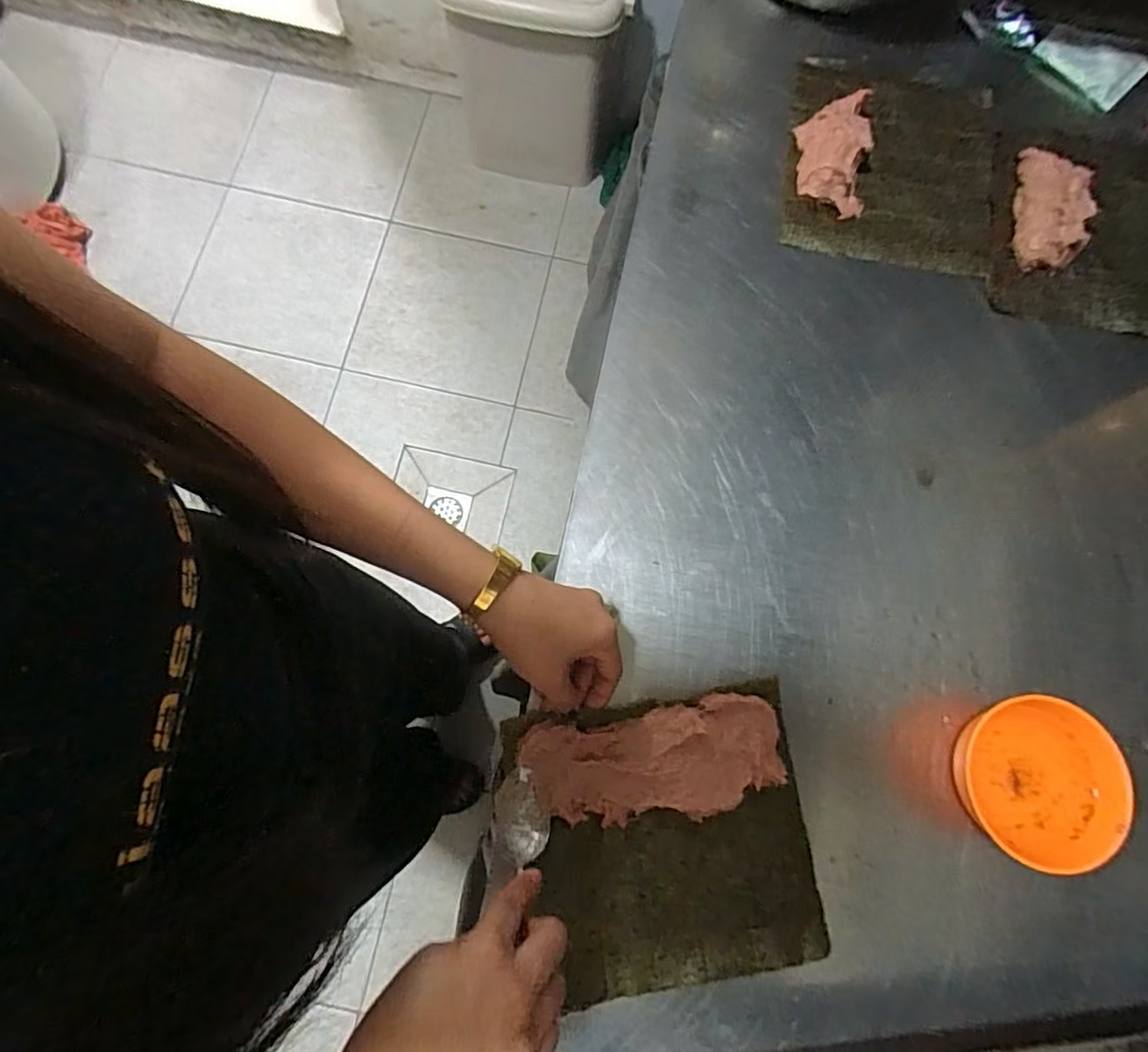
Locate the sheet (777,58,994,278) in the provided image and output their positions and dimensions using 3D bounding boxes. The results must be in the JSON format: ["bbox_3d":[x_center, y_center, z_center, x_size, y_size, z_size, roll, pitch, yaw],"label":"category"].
[{"bbox_3d":[0.286,-0.326,0.538,0.185,0.034,0.190,13,78,1],"label":"sheet"}]

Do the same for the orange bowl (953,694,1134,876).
[{"bbox_3d":[0.312,0.171,0.413,0.093,0.040,0.104,13,78,1],"label":"orange bowl"}]

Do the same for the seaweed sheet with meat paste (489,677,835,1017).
[{"bbox_3d":[0.061,0.210,0.409,0.193,0.016,0.177,-7,78,-3],"label":"seaweed sheet with meat paste"}]

